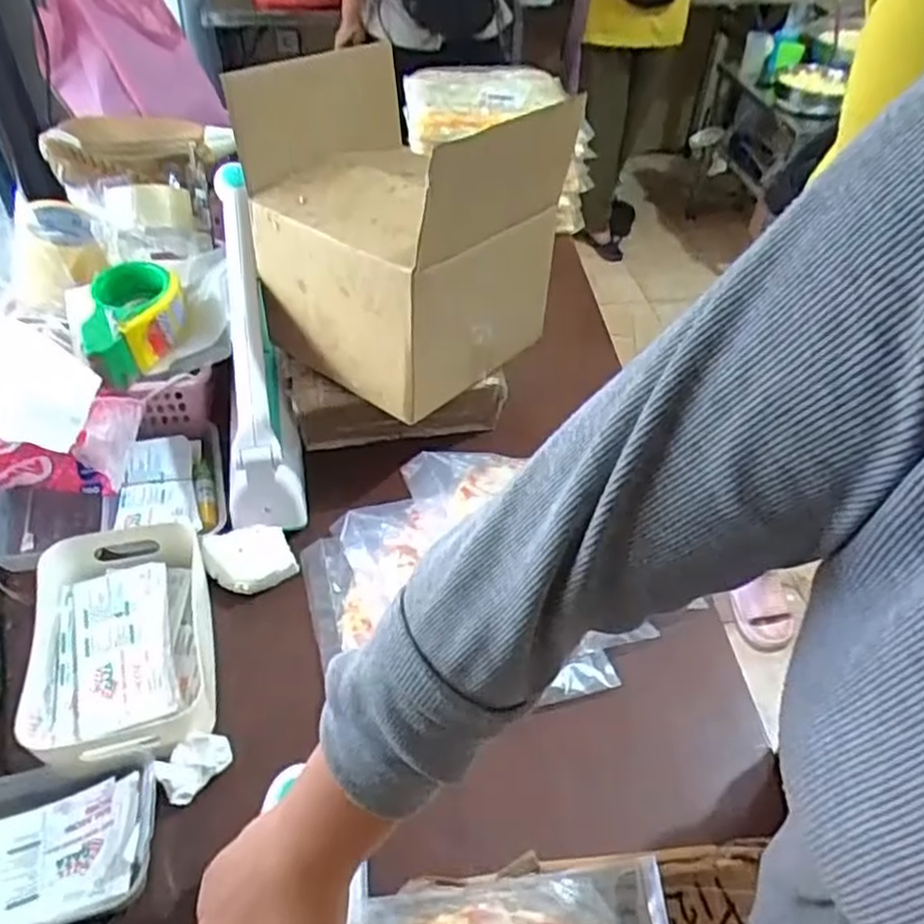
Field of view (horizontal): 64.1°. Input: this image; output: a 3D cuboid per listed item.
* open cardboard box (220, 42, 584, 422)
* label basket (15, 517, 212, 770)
[{"bbox_3d":[-0.069,-0.244,0.760,0.274,0.263,0.205,33,52,26],"label":"open cardboard box"},{"bbox_3d":[-0.300,0.161,0.639,0.147,0.060,0.212,-10,47,-13],"label":"label basket"}]

